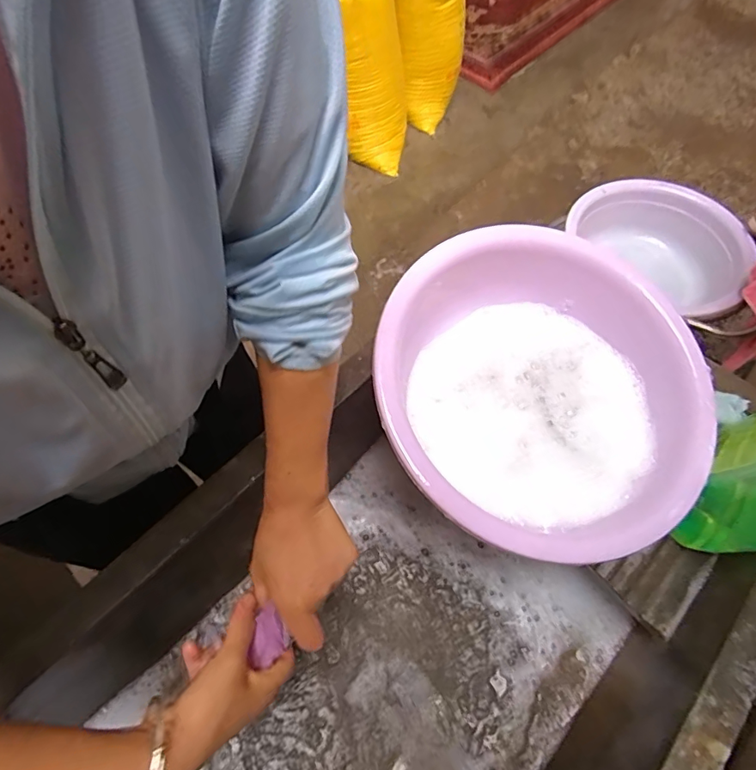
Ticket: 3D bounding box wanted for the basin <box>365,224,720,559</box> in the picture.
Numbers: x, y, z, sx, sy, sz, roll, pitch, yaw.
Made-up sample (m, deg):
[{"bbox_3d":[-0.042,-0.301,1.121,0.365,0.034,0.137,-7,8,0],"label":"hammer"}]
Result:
[{"bbox_3d":[0.172,0.010,0.506,0.336,0.106,0.323,-5,62,-3],"label":"basin"}]

